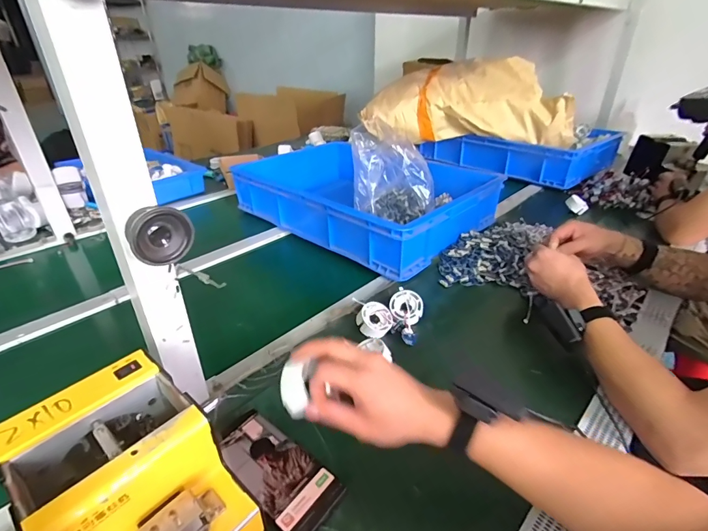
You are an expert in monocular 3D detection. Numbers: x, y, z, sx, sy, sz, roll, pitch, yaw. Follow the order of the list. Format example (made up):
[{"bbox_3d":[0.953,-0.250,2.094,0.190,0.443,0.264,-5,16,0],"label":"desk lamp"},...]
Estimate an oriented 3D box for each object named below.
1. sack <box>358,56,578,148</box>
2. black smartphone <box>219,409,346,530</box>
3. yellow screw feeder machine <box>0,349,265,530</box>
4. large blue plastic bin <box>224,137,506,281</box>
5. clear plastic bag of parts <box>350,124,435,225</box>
[{"bbox_3d":[0.391,-0.559,1.307,0.683,0.243,0.311,7,32,11],"label":"sack"},{"bbox_3d":[-0.088,0.225,0.417,0.150,0.011,0.072,24,39,34],"label":"black smartphone"},{"bbox_3d":[-0.182,0.197,0.321,0.172,0.143,0.119,24,39,34],"label":"yellow screw feeder machine"},{"bbox_3d":[0.025,-0.188,0.981,0.572,0.110,0.408,26,40,35],"label":"large blue plastic bin"},{"bbox_3d":[0.093,-0.199,0.870,0.202,0.171,0.131,12,33,19],"label":"clear plastic bag of parts"}]

